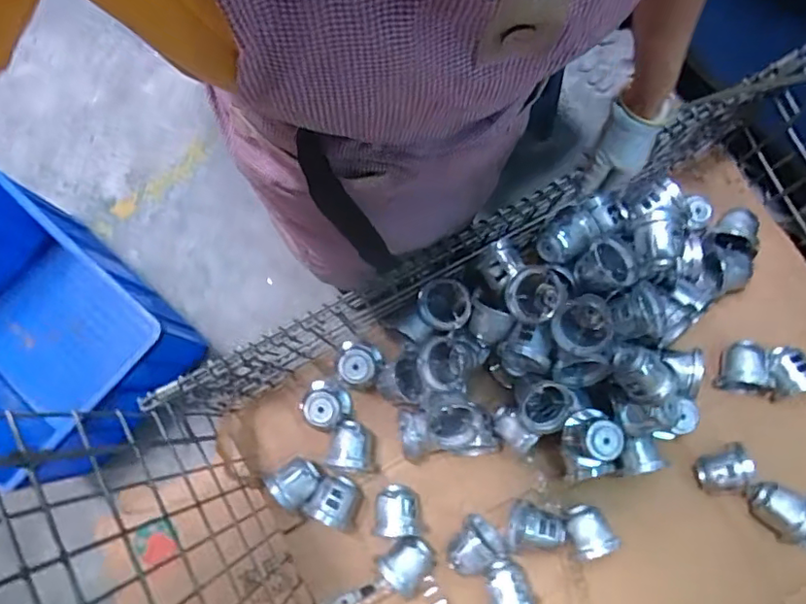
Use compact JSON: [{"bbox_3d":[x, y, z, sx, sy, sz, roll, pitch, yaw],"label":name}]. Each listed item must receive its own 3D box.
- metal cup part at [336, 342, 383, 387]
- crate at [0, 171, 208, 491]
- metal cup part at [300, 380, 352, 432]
[{"bbox_3d":[-0.082,0.113,1.040,0.082,0.074,0.082,10,80,2],"label":"metal cup part"},{"bbox_3d":[-0.776,0.059,1.205,0.593,0.291,0.423,39,82,7],"label":"crate"},{"bbox_3d":[-0.140,0.195,1.037,0.080,0.067,0.085,0,79,1],"label":"metal cup part"}]

